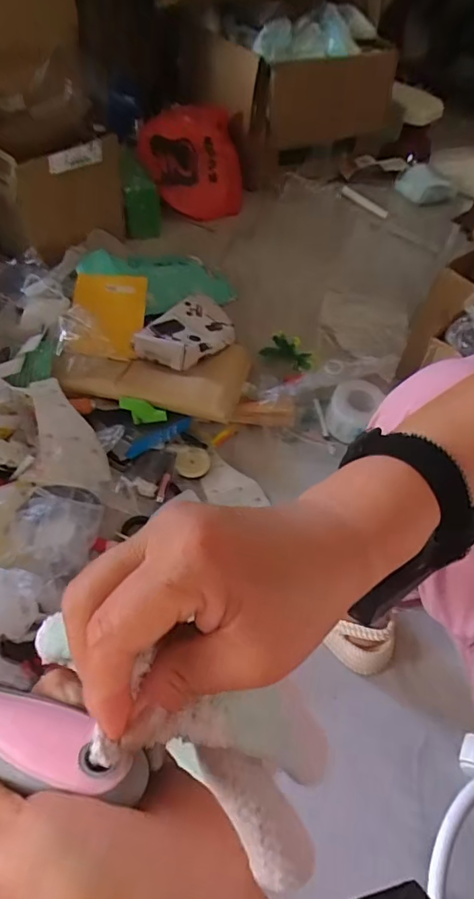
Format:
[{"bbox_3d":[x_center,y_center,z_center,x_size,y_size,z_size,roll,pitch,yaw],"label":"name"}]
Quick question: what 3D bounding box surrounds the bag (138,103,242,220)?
[{"bbox_3d":[-0.107,-0.708,1.247,0.241,0.196,0.186,3,52,-3],"label":"bag"}]

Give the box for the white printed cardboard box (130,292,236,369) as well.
[{"bbox_3d":[-0.082,-0.231,0.977,0.128,0.053,0.216,25,54,13],"label":"white printed cardboard box"}]

